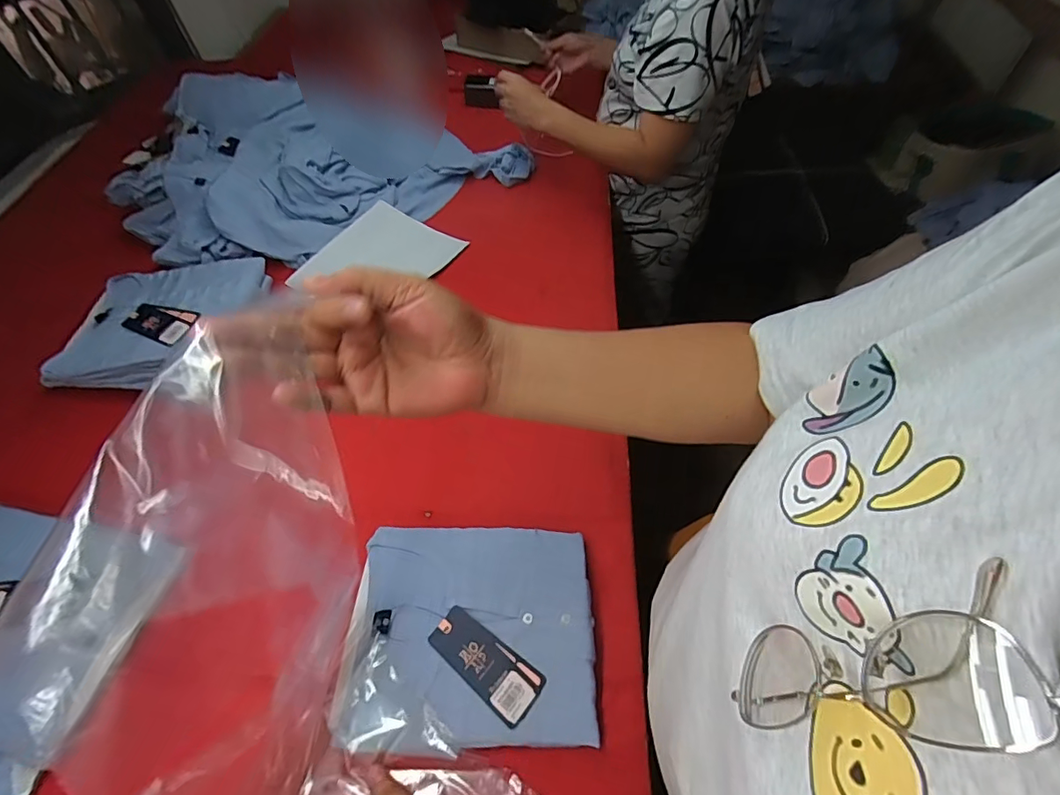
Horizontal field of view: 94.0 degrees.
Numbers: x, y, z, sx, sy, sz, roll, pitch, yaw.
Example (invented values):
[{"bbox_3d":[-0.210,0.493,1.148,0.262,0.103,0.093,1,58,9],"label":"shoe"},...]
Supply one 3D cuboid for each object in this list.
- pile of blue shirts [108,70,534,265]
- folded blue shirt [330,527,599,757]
[{"bbox_3d":[-0.439,-0.505,0.983,0.711,0.088,0.549,-30,59,-15],"label":"pile of blue shirts"},{"bbox_3d":[-0.062,0.244,0.523,0.249,0.025,0.212,0,56,4],"label":"folded blue shirt"}]

